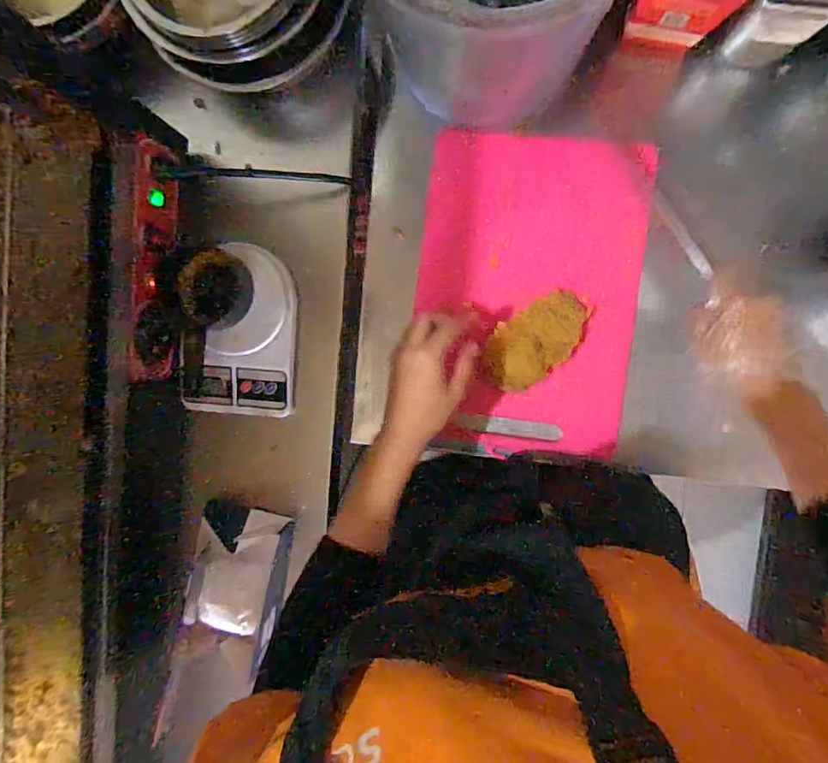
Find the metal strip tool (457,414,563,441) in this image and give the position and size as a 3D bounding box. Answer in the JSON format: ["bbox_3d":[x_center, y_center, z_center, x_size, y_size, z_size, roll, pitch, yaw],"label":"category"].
[{"bbox_3d":[0.110,0.053,0.580,0.117,0.008,0.019,7,94,5],"label":"metal strip tool"}]

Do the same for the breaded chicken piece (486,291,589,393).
[{"bbox_3d":[0.134,-0.045,0.558,0.124,0.034,0.070,-36,89,7],"label":"breaded chicken piece"}]

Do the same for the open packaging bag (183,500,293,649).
[{"bbox_3d":[-0.186,0.202,0.537,0.094,0.038,0.130,13,79,-24],"label":"open packaging bag"}]

